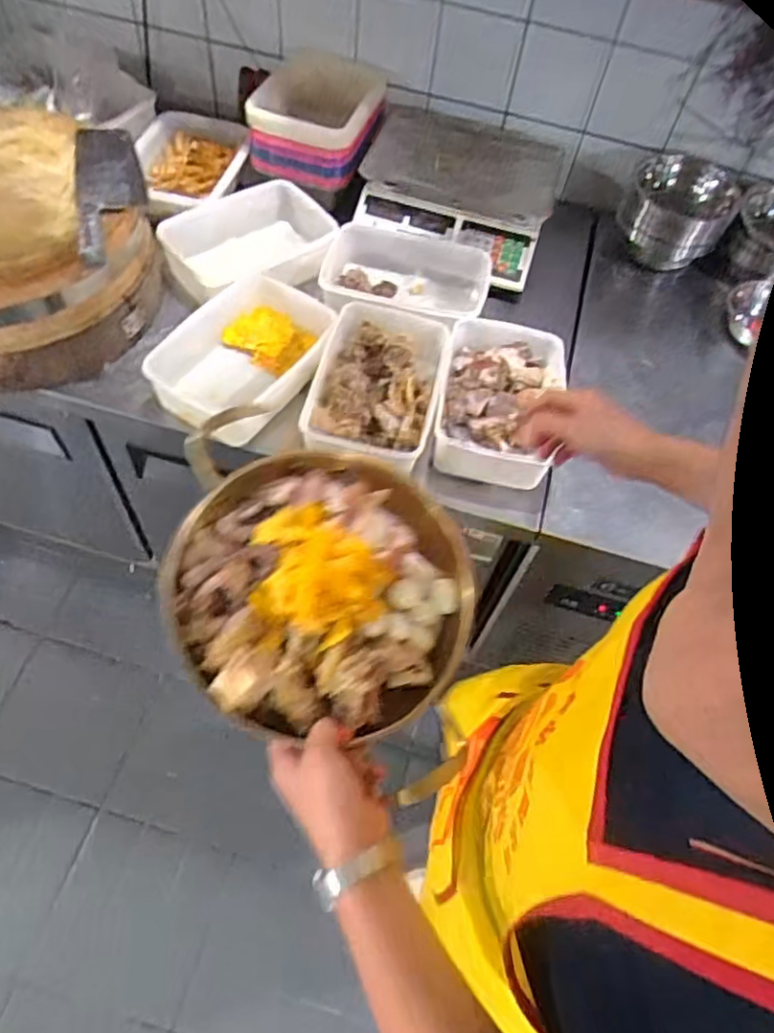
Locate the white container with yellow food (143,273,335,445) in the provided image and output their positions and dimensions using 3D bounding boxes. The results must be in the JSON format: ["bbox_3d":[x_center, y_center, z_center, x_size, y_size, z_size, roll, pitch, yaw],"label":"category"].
[{"bbox_3d":[-0.209,-0.234,0.960,0.185,0.090,0.264,28,64,11],"label":"white container with yellow food"}]

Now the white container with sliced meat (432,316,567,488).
[{"bbox_3d":[0.164,-0.174,0.955,0.168,0.063,0.256,14,62,3],"label":"white container with sliced meat"}]

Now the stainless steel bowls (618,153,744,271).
[{"bbox_3d":[0.515,-0.543,1.166,0.178,0.110,0.166,2,62,-3],"label":"stainless steel bowls"}]

